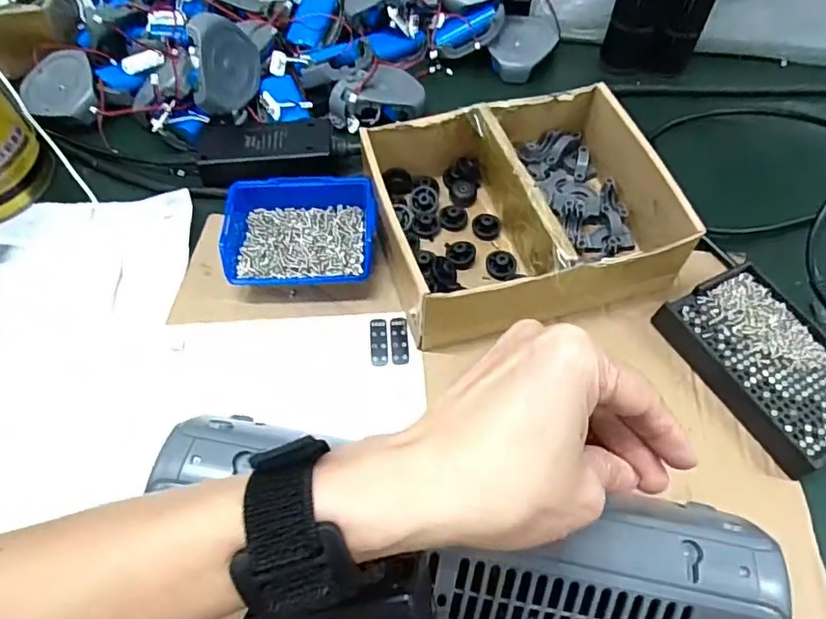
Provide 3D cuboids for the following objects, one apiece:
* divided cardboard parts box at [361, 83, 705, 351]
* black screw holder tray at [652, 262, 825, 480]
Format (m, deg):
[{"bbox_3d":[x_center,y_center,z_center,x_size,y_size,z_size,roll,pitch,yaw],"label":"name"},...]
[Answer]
[{"bbox_3d":[0.078,-0.079,0.435,0.200,0.071,0.171,-15,59,-8],"label":"divided cardboard parts box"},{"bbox_3d":[0.246,0.036,0.392,0.094,0.021,0.133,-27,62,-15],"label":"black screw holder tray"}]

